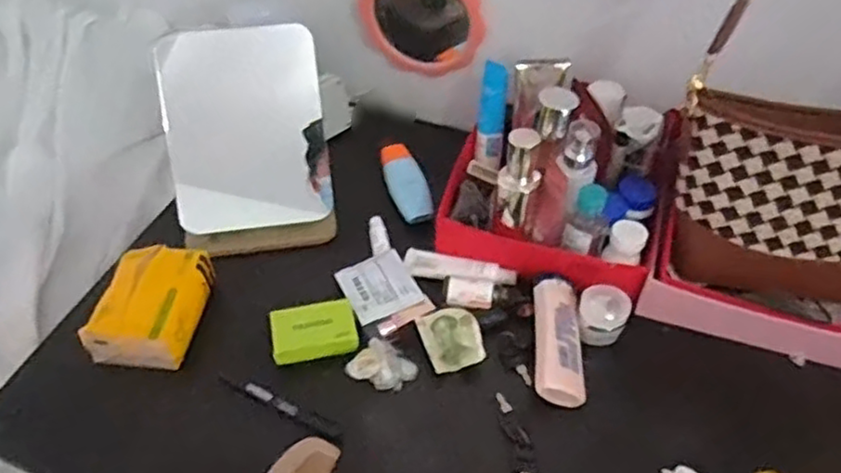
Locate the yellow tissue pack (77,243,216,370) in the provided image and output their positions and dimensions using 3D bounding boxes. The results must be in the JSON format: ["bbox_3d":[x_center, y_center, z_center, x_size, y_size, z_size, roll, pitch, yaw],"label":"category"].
[{"bbox_3d":[-0.272,0.064,0.699,0.099,0.048,0.129,7,48,4],"label":"yellow tissue pack"}]

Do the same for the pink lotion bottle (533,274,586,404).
[{"bbox_3d":[0.135,0.099,0.687,0.046,0.035,0.140,4,48,2],"label":"pink lotion bottle"}]

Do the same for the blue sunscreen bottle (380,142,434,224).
[{"bbox_3d":[-0.016,-0.065,0.848,0.045,0.023,0.131,-13,49,-13],"label":"blue sunscreen bottle"}]

